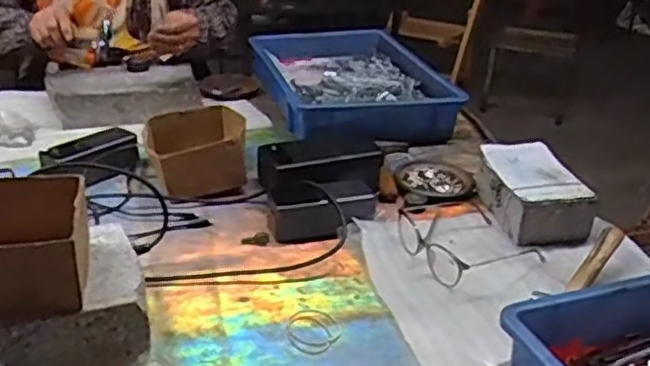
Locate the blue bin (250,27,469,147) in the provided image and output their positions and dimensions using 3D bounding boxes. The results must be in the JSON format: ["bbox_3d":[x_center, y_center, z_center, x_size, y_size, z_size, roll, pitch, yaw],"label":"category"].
[{"bbox_3d":[0.038,-0.171,1.162,0.268,0.068,0.371,-5,28,-15],"label":"blue bin"}]

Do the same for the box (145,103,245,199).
[{"bbox_3d":[-0.178,-0.046,0.958,0.130,0.065,0.146,-7,29,-19],"label":"box"}]

